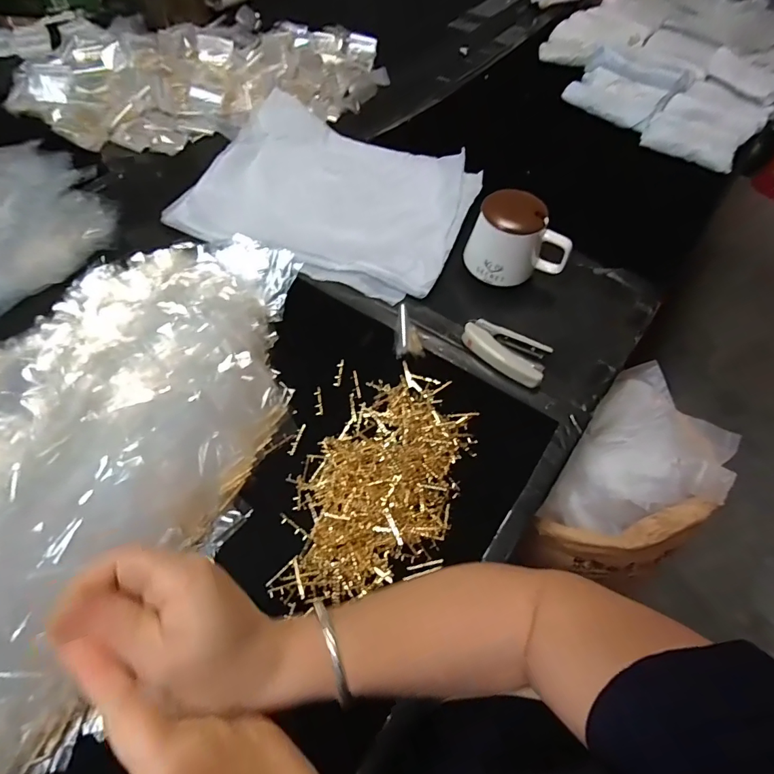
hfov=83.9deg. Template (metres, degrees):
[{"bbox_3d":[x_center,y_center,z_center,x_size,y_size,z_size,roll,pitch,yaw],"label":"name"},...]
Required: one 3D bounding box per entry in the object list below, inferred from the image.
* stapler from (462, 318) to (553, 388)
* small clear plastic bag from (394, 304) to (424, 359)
[{"bbox_3d":[0.135,-0.041,0.496,0.098,0.024,0.053,32,64,12],"label":"stapler"},{"bbox_3d":[0.028,-0.060,0.487,0.033,0.036,0.047,9,62,0],"label":"small clear plastic bag"}]

